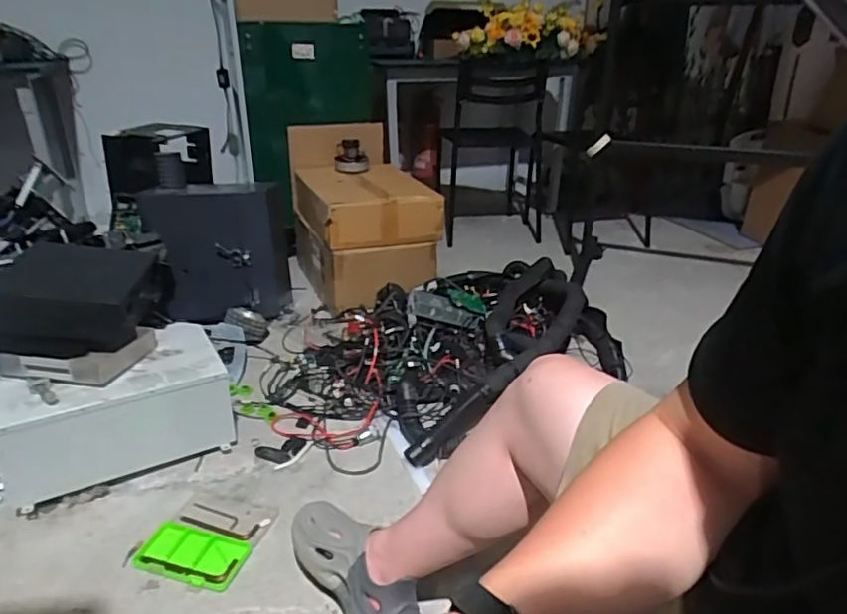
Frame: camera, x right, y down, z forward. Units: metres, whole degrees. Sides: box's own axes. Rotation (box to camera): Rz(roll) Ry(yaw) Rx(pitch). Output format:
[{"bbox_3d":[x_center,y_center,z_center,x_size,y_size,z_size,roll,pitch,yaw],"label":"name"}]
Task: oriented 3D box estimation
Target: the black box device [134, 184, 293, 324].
[{"bbox_3d":[-0.621,-0.159,1.809,0.381,0.403,0.194,-8,26,-17],"label":"black box device"}]

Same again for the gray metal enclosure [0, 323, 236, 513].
[{"bbox_3d":[-0.674,0.222,1.292,0.439,0.218,0.257,-14,28,-27],"label":"gray metal enclosure"}]

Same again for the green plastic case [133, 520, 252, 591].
[{"bbox_3d":[-0.421,0.450,1.070,0.195,0.022,0.108,7,26,15],"label":"green plastic case"}]

